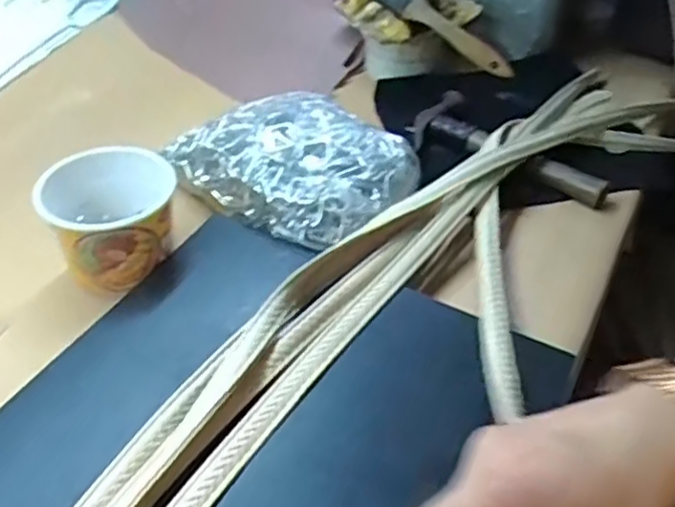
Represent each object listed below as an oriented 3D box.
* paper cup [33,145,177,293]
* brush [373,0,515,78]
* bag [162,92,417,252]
[{"bbox_3d":[-0.166,-0.020,0.501,0.083,0.080,0.083,2,44,-2],"label":"paper cup"},{"bbox_3d":[0.101,-0.234,0.677,0.187,0.042,0.024,40,53,14],"label":"brush"},{"bbox_3d":[-0.030,-0.084,0.576,0.197,0.038,0.162,35,52,29],"label":"bag"}]

